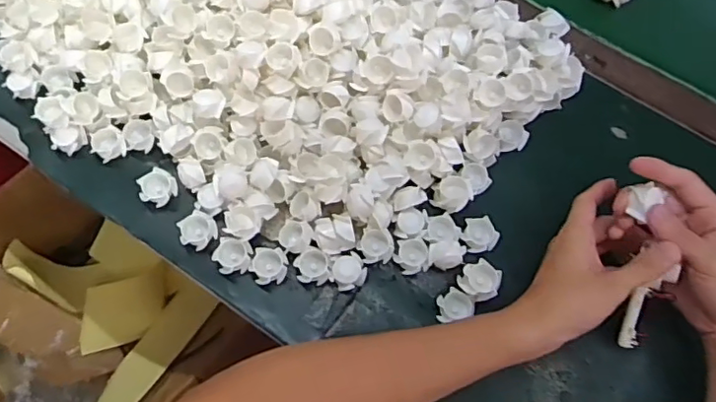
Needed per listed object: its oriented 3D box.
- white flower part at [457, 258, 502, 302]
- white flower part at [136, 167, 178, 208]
[{"bbox_3d":[0.101,0.066,0.473,0.032,0.020,0.027,36,70,12],"label":"white flower part"},{"bbox_3d":[-0.180,-0.013,0.508,0.030,0.012,0.031,1,67,-2],"label":"white flower part"}]

